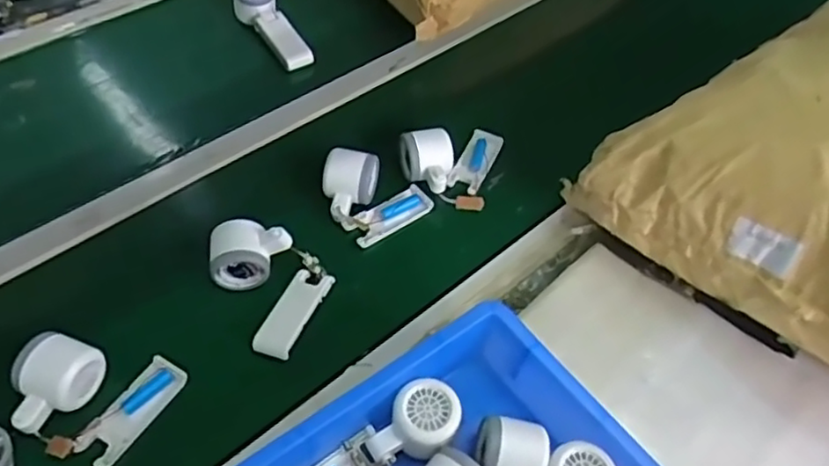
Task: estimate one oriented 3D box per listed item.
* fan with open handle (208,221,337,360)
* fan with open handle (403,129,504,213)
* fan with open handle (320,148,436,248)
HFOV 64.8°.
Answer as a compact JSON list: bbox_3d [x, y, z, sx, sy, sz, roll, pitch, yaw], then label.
[{"bbox_3d":[-0.144,0.042,0.666,0.101,0.050,0.143,-30,58,-21],"label":"fan with open handle"},{"bbox_3d":[0.042,-0.098,0.797,0.112,0.062,0.123,13,53,10],"label":"fan with open handle"},{"bbox_3d":[-0.049,-0.051,0.749,0.107,0.055,0.101,0,52,0],"label":"fan with open handle"}]

